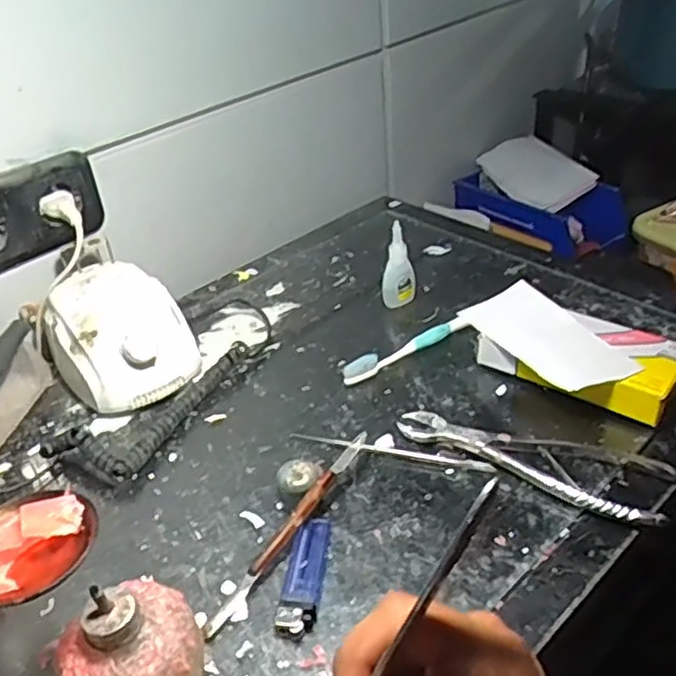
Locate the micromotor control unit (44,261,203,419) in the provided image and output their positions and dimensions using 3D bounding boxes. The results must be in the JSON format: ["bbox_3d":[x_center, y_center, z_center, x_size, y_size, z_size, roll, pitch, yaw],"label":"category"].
[{"bbox_3d":[-0.193,-0.003,0.625,0.108,0.078,0.137,-29,42,-29],"label":"micromotor control unit"}]

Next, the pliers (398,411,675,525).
[{"bbox_3d":[0.142,0.083,0.524,0.194,0.017,0.061,19,42,29],"label":"pliers"}]

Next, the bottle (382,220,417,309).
[{"bbox_3d":[0.060,-0.069,0.688,0.032,0.082,0.024,-2,36,4],"label":"bottle"}]

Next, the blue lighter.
[{"bbox_3d":[-0.020,0.150,0.449,0.024,0.013,0.087,3,37,11],"label":"blue lighter"}]

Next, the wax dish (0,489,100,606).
[{"bbox_3d":[-0.161,0.107,0.364,0.069,0.018,0.060,-13,37,-11],"label":"wax dish"}]

